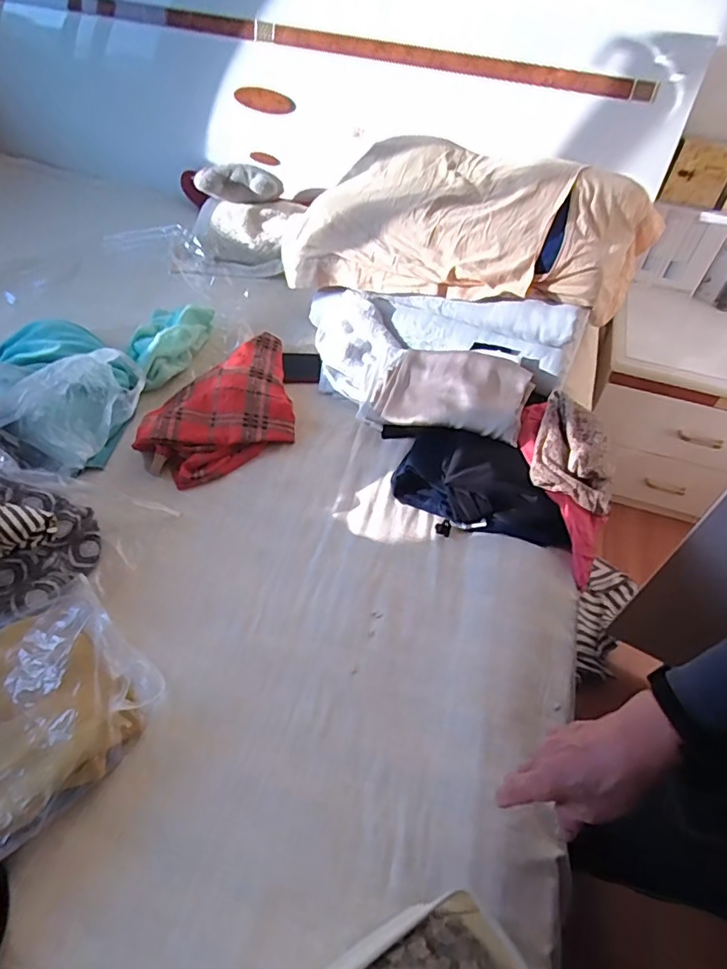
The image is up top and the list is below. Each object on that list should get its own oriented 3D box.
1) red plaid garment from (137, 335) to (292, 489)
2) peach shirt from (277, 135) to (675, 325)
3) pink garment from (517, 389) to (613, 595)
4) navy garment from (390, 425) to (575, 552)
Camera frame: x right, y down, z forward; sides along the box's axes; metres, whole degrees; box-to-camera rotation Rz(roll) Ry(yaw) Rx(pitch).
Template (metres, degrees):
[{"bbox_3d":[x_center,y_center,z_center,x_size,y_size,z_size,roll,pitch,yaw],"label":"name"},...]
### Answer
[{"bbox_3d":[-0.237,-0.141,0.985,0.350,0.058,0.216,-36,64,-28],"label":"red plaid garment"},{"bbox_3d":[0.182,-0.499,1.092,0.718,0.221,0.305,19,52,11],"label":"peach shirt"},{"bbox_3d":[0.341,-0.004,0.915,0.134,0.093,0.336,-3,70,-8],"label":"pink garment"},{"bbox_3d":[0.201,-0.002,0.914,0.289,0.051,0.164,15,53,6],"label":"navy garment"}]

